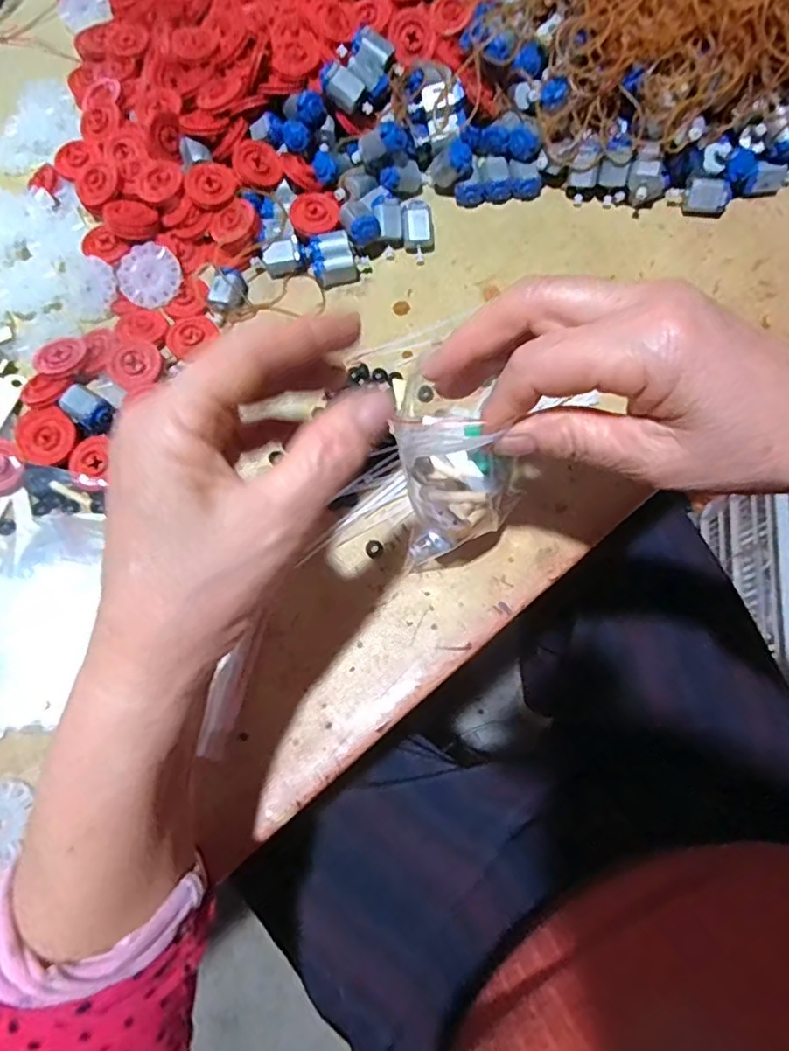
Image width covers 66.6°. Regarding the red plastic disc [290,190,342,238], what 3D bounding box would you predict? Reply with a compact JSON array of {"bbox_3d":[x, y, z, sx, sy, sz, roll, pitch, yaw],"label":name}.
[{"bbox_3d":[-0.052,-0.207,0.399,0.033,0.006,0.033,0,72,1],"label":"red plastic disc"}]

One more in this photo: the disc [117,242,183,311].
[{"bbox_3d":[-0.158,-0.161,0.389,0.040,0.004,0.039,0,97,1],"label":"disc"}]

